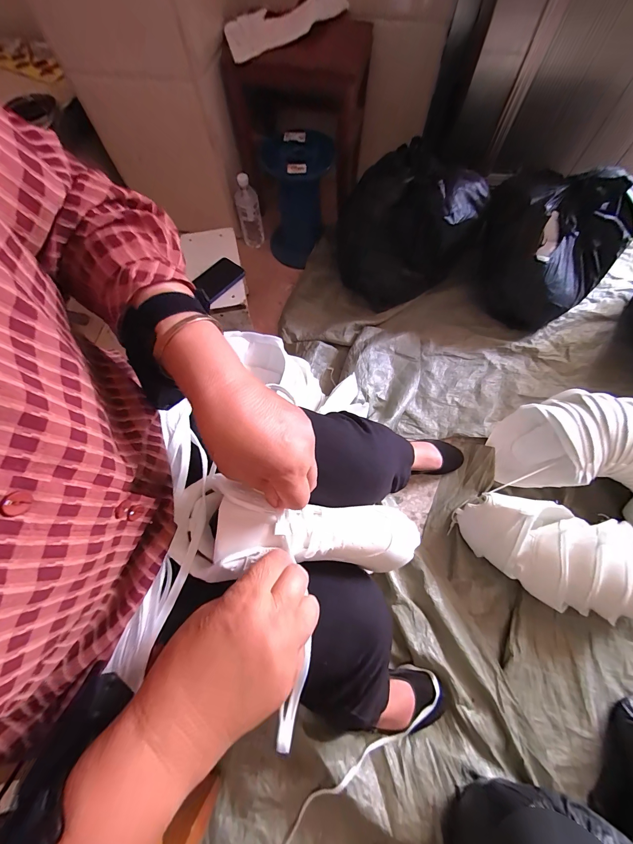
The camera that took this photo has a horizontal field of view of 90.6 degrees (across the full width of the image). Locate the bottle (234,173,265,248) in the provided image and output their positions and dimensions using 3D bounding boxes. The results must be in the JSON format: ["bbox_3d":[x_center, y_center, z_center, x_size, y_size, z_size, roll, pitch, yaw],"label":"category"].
[{"bbox_3d":[-0.205,-0.634,0.955,0.068,0.190,0.055,-12,68,-4],"label":"bottle"}]

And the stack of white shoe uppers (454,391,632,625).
[{"bbox_3d":[0.588,0.164,0.694,0.399,0.174,0.458,31,72,12],"label":"stack of white shoe uppers"}]

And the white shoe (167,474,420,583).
[{"bbox_3d":[-0.019,0.110,0.308,0.239,0.062,0.084,5,68,-2],"label":"white shoe"}]

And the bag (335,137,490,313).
[{"bbox_3d":[0.257,-0.543,0.890,0.358,0.318,0.245,-18,69,-6],"label":"bag"}]

